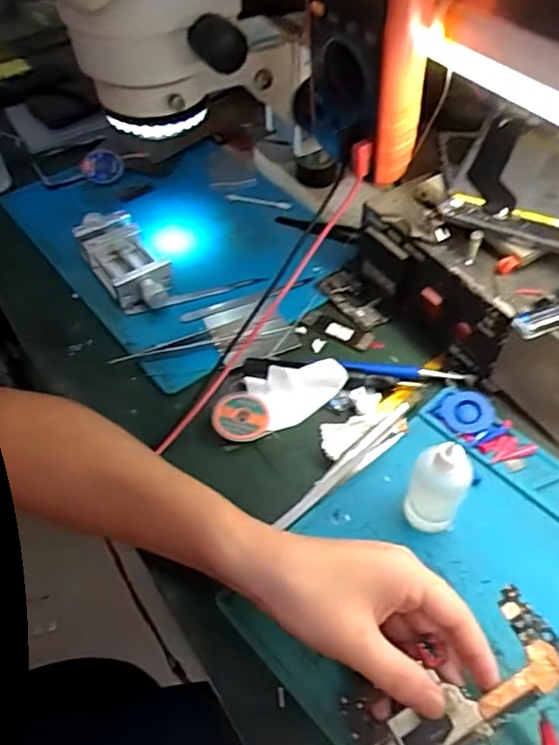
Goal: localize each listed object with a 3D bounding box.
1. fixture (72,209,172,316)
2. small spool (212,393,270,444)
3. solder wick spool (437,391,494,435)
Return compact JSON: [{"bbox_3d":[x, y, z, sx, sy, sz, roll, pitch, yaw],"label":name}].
[{"bbox_3d":[-0.147,-0.109,0.559,0.053,0.031,0.121,-30,56,-20],"label":"fixture"},{"bbox_3d":[-0.031,0.033,0.462,0.043,0.012,0.041,-1,51,1],"label":"small spool"},{"bbox_3d":[0.145,0.030,0.457,0.037,0.008,0.036,-1,51,1],"label":"solder wick spool"}]

